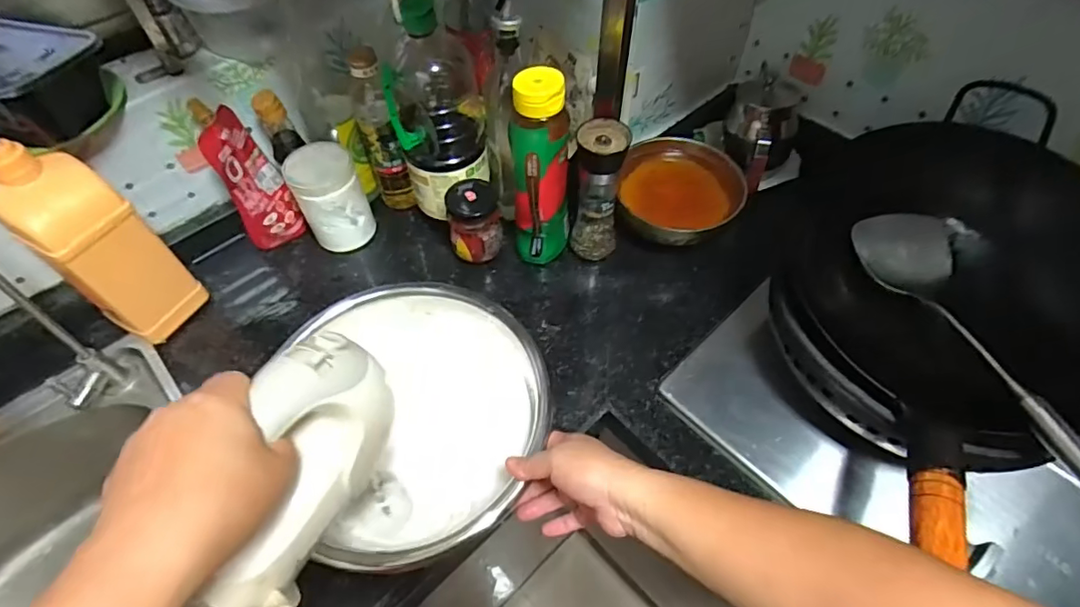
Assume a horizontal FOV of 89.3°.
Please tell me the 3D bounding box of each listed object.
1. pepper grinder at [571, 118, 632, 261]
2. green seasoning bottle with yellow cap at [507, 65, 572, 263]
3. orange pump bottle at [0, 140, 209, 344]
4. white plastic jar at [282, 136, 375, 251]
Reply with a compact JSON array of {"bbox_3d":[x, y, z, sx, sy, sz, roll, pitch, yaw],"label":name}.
[{"bbox_3d":[0.072,-0.133,0.674,0.056,0.181,0.059,6,55,5],"label":"pepper grinder"},{"bbox_3d":[0.002,-0.142,0.644,0.064,0.246,0.064,2,55,2],"label":"green seasoning bottle with yellow cap"},{"bbox_3d":[-0.466,-0.072,0.566,0.069,0.266,0.088,25,59,17],"label":"orange pump bottle"},{"bbox_3d":[-0.274,-0.140,0.721,0.077,0.118,0.094,-21,57,-14],"label":"white plastic jar"}]

